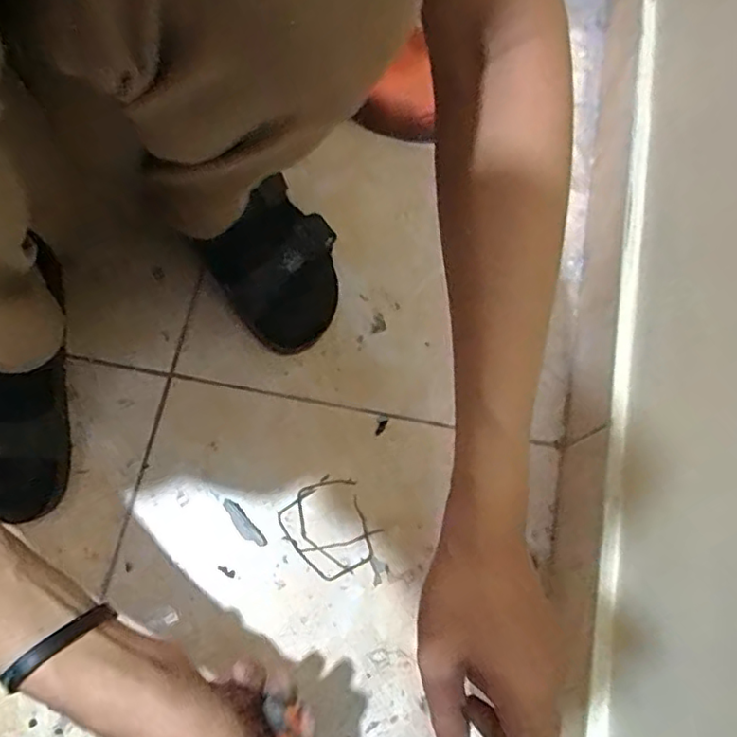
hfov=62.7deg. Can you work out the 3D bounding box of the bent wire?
[{"bbox_3d":[-0.033,0.137,0.521,0.073,0.004,0.079,0,71,-1],"label":"bent wire"}]

